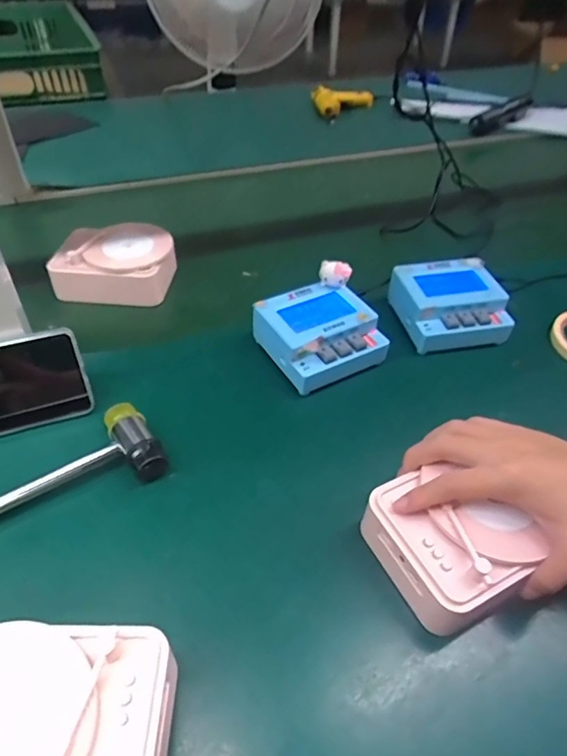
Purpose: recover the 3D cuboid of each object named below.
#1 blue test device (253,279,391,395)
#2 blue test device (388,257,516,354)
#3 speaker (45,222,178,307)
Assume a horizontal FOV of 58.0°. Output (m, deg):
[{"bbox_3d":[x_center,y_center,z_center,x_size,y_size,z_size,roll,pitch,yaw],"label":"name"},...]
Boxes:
[{"bbox_3d":[0.036,-0.042,0.512,0.100,0.054,0.098,-22,49,-23],"label":"blue test device"},{"bbox_3d":[0.180,-0.077,0.554,0.104,0.054,0.099,-8,45,-11],"label":"blue test device"},{"bbox_3d":[-0.201,-0.138,0.609,0.132,0.050,0.095,5,44,3],"label":"speaker"}]

